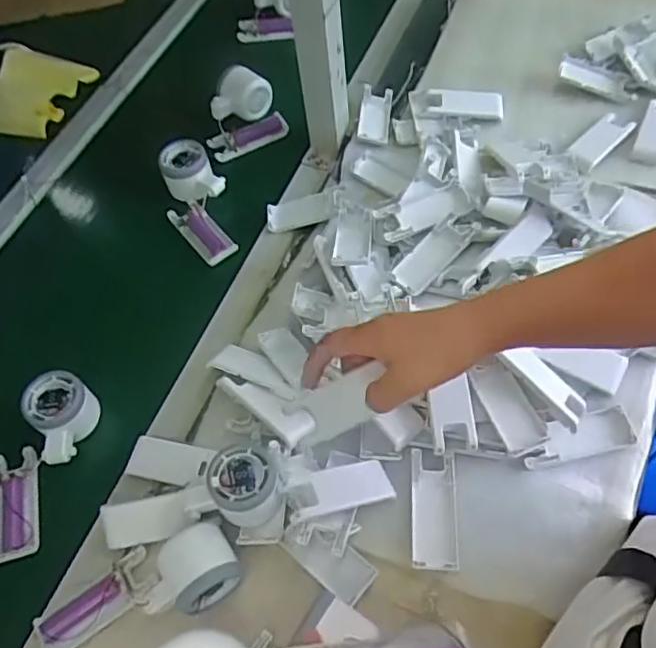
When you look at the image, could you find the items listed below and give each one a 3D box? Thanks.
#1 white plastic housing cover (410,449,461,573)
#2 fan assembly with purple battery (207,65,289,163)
[{"bbox_3d":[0.093,0.162,0.556,0.039,0.009,0.101,2,59,5],"label":"white plastic housing cover"},{"bbox_3d":[-0.116,-0.280,0.823,0.102,0.058,0.080,-28,61,-12],"label":"fan assembly with purple battery"}]

